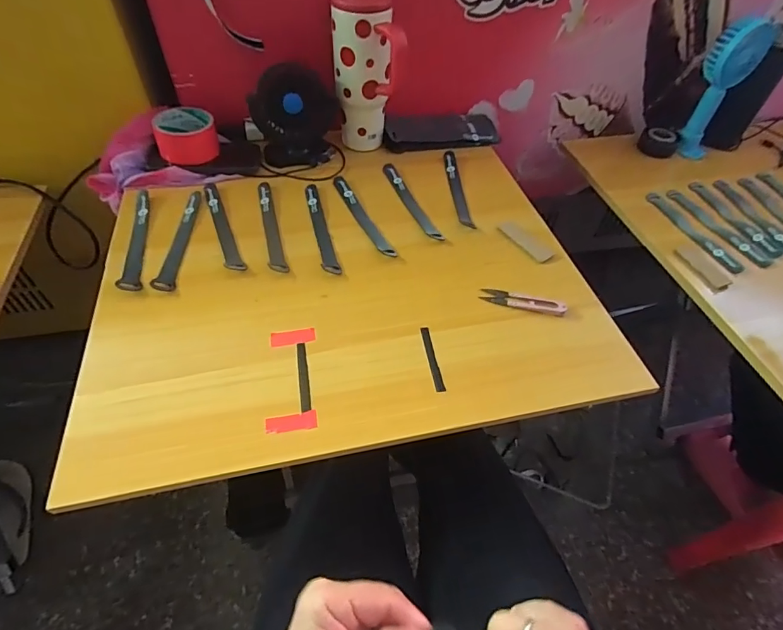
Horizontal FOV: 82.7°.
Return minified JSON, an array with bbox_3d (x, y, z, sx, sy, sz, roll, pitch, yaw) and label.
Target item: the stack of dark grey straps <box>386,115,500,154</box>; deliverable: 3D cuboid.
[{"bbox_3d":[0.085,-0.323,0.781,0.202,0.019,0.101,-8,51,-11],"label":"stack of dark grey straps"}]

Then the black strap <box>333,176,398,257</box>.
[{"bbox_3d":[-0.043,-0.146,0.637,0.019,0.004,0.191,-19,54,-18],"label":"black strap"}]

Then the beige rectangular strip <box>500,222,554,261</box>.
[{"bbox_3d":[0.185,-0.103,0.615,0.026,0.004,0.086,-25,56,-23],"label":"beige rectangular strip"}]

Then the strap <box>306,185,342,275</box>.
[{"bbox_3d":[-0.099,-0.125,0.616,0.021,0.005,0.190,-11,52,-12],"label":"strap"}]

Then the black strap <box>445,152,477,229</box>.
[{"bbox_3d":[0.102,-0.198,0.689,0.021,0.009,0.185,-1,50,-5],"label":"black strap"}]

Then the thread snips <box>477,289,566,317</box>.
[{"bbox_3d":[0.161,-0.018,0.541,0.102,0.009,0.025,12,50,6],"label":"thread snips"}]

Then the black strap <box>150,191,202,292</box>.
[{"bbox_3d":[-0.283,-0.104,0.593,0.026,0.007,0.193,-2,50,-6],"label":"black strap"}]

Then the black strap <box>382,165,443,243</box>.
[{"bbox_3d":[0.027,-0.172,0.663,0.021,0.005,0.192,-15,52,-15],"label":"black strap"}]

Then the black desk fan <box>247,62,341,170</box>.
[{"bbox_3d":[-0.149,-0.307,0.694,0.123,0.124,0.070,3,50,-1],"label":"black desk fan"}]

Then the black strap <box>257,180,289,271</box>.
[{"bbox_3d":[-0.167,-0.125,0.615,0.022,0.008,0.194,-12,52,-13],"label":"black strap"}]

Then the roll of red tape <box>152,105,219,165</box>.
[{"bbox_3d":[-0.317,-0.275,0.691,0.087,0.059,0.076,-17,53,-17],"label":"roll of red tape"}]

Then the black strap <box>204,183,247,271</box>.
[{"bbox_3d":[-0.234,-0.124,0.612,0.023,0.004,0.195,-19,54,-18],"label":"black strap"}]

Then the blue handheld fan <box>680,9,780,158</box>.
[{"bbox_3d":[0.553,-0.381,0.762,0.078,0.225,0.071,30,53,22],"label":"blue handheld fan"}]

